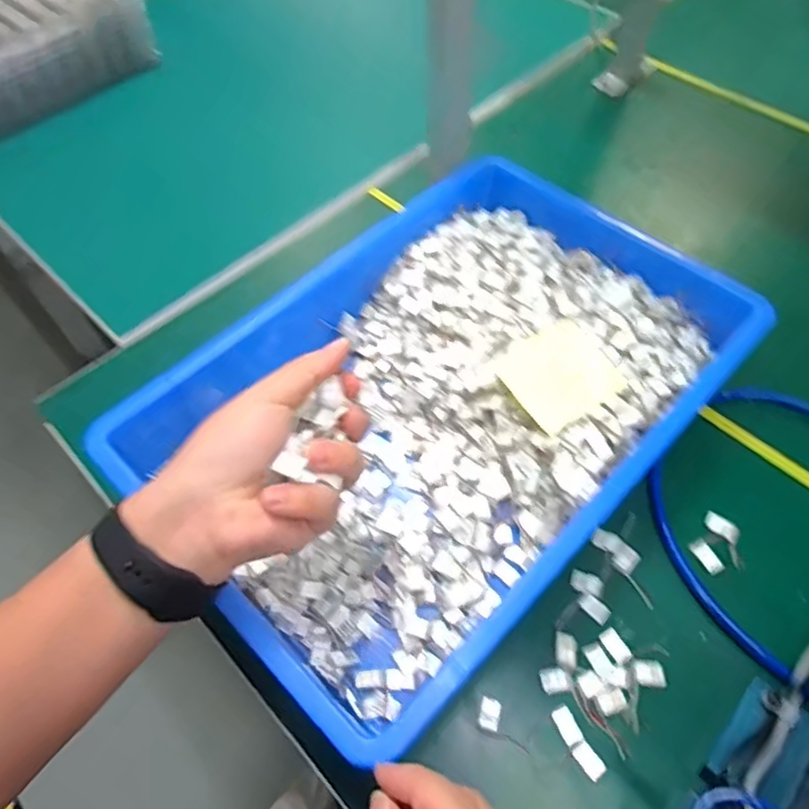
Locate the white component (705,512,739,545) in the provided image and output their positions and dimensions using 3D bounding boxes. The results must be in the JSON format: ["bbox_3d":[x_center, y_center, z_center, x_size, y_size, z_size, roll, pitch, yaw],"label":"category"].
[{"bbox_3d":[0.233,0.091,0.456,0.026,0.004,0.015,30,63,20],"label":"white component"}]

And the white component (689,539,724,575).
[{"bbox_3d":[0.216,0.109,0.443,0.013,0.006,0.025,-26,60,-14],"label":"white component"}]

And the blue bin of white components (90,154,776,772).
[{"bbox_3d":[0.033,-0.014,0.475,0.288,0.092,0.439,41,70,20],"label":"blue bin of white components"}]

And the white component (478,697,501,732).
[{"bbox_3d":[0.054,0.195,0.391,0.012,0.006,0.019,12,59,10],"label":"white component"}]

